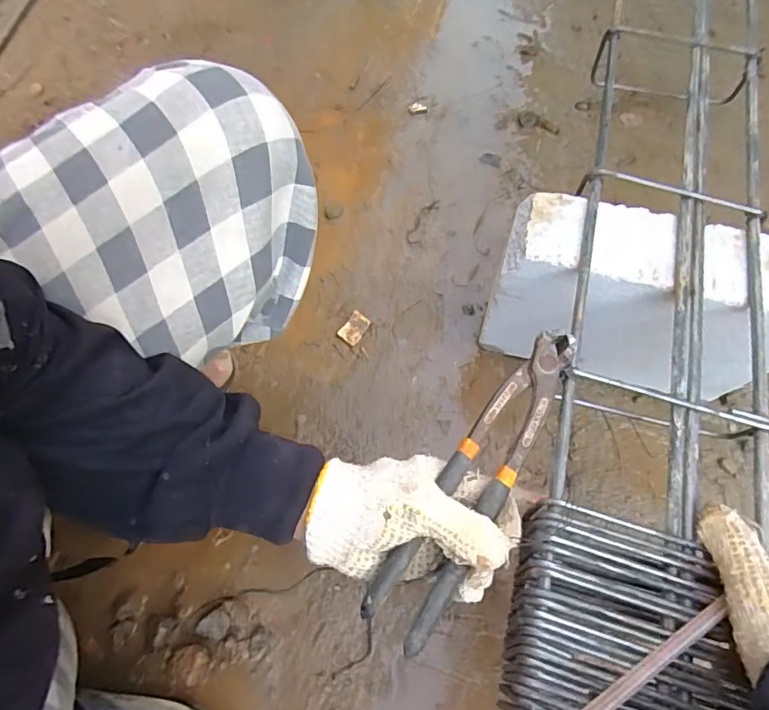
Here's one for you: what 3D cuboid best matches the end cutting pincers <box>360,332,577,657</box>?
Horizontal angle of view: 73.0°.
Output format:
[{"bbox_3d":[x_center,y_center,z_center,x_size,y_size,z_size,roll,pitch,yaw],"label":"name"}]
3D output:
[{"bbox_3d":[0.063,0.076,0.336,0.042,0.018,0.220,30,71,16],"label":"end cutting pincers"}]

